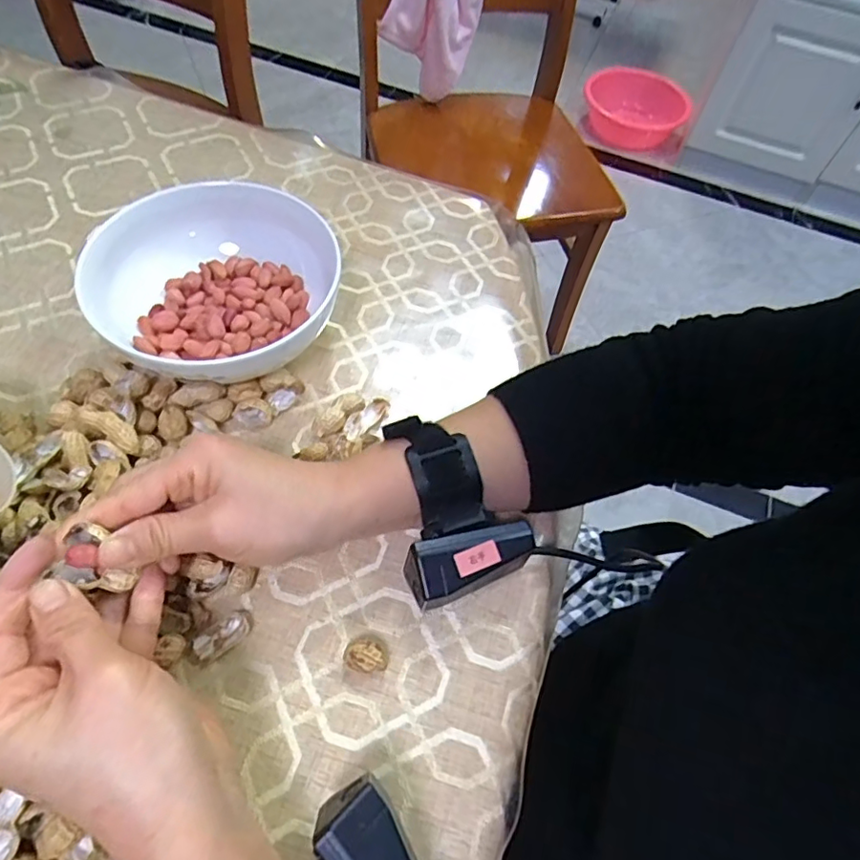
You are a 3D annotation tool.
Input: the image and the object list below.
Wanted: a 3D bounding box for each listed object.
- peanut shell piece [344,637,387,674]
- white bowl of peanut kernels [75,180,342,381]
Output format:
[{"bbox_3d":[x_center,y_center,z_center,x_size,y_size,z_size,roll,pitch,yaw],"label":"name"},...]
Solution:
[{"bbox_3d":[-0.033,0.120,0.297,0.022,0.017,0.015,18,60,6],"label":"peanut shell piece"},{"bbox_3d":[-0.150,-0.093,0.386,0.143,0.064,0.154,2,60,-3],"label":"white bowl of peanut kernels"}]

